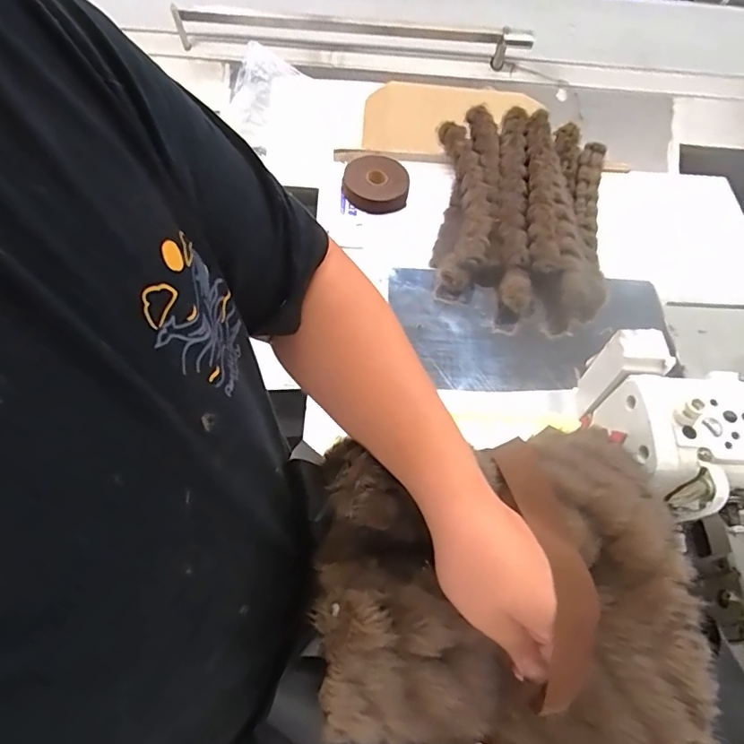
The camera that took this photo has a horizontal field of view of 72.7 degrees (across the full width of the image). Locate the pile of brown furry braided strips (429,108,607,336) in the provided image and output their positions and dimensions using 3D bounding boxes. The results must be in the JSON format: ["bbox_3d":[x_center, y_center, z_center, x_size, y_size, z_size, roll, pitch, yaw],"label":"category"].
[{"bbox_3d":[0.272,-0.294,0.920,0.300,0.097,0.483,7,60,1],"label":"pile of brown furry braided strips"}]

